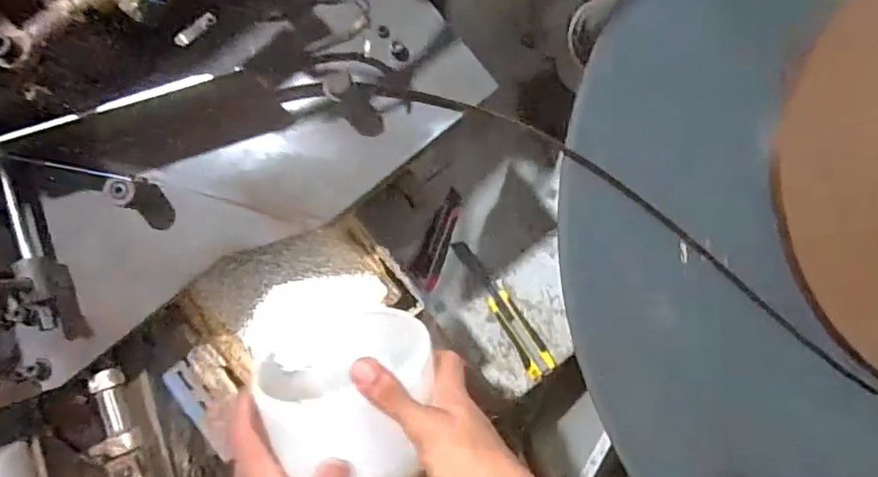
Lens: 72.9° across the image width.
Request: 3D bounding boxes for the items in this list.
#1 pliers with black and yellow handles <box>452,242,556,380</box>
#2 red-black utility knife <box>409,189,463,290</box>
[{"bbox_3d":[0.085,0.094,0.809,0.037,0.014,0.208,-34,89,-2],"label":"pliers with black and yellow handles"},{"bbox_3d":[-0.001,0.000,0.815,0.037,0.013,0.135,21,88,0],"label":"red-black utility knife"}]

